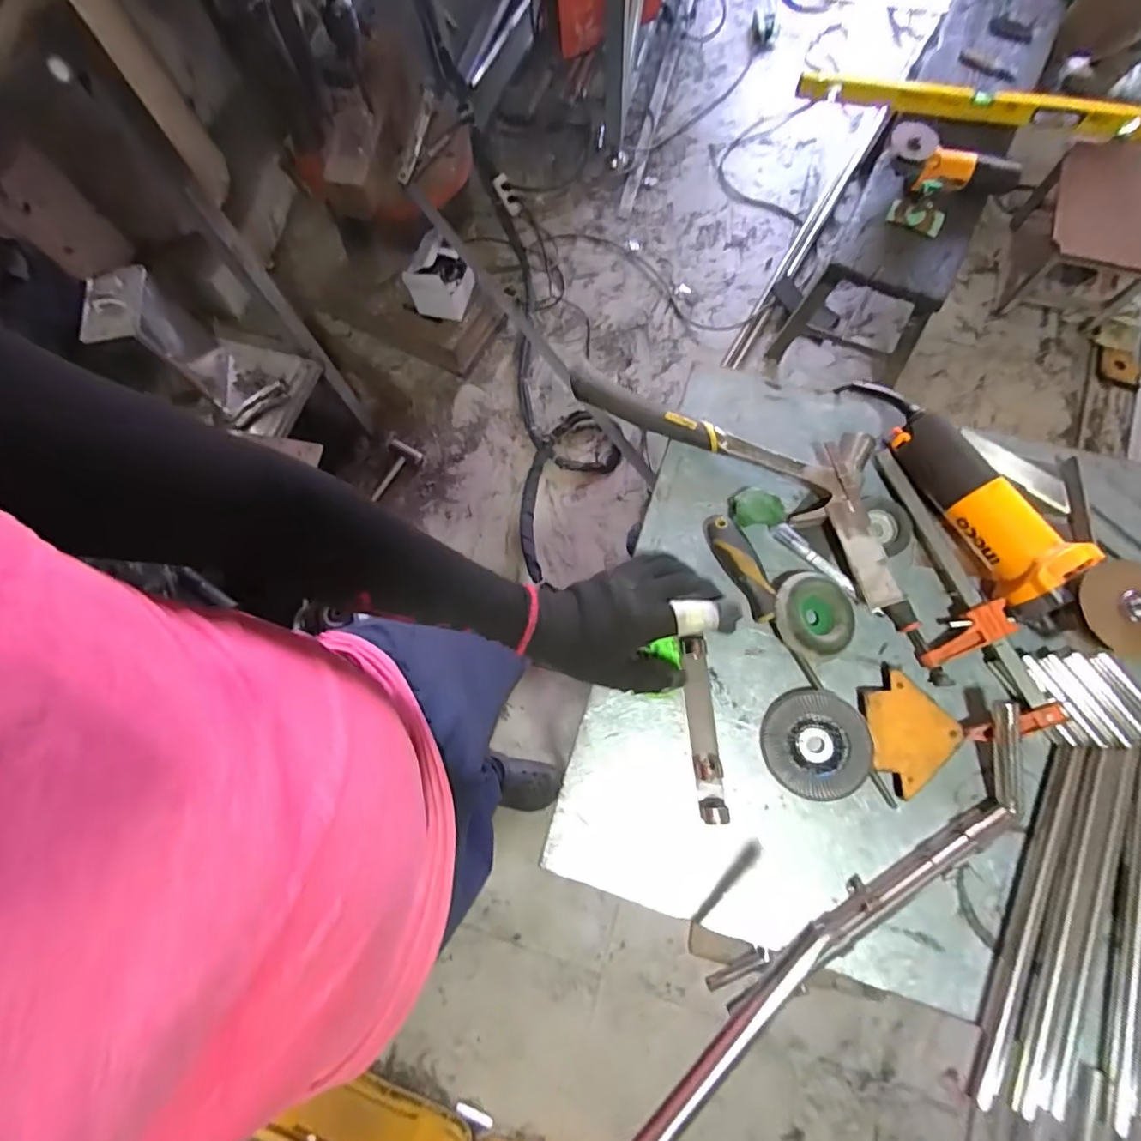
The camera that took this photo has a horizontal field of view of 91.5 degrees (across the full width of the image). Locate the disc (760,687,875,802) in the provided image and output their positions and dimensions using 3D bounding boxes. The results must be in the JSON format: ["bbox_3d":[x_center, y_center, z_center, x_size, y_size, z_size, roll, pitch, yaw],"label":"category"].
[{"bbox_3d":[0.225,0.159,0.511,0.093,0.013,0.093,-2,81,10],"label":"disc"}]

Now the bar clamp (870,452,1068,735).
[{"bbox_3d":[0.345,0.018,0.529,0.087,0.033,0.281,-20,75,-4],"label":"bar clamp"}]

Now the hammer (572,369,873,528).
[{"bbox_3d":[0.162,-0.159,0.589,0.309,0.028,0.115,34,78,10],"label":"hammer"}]

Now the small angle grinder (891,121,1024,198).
[{"bbox_3d":[0.801,-0.844,1.181,0.276,0.080,0.097,27,78,10],"label":"small angle grinder"}]

